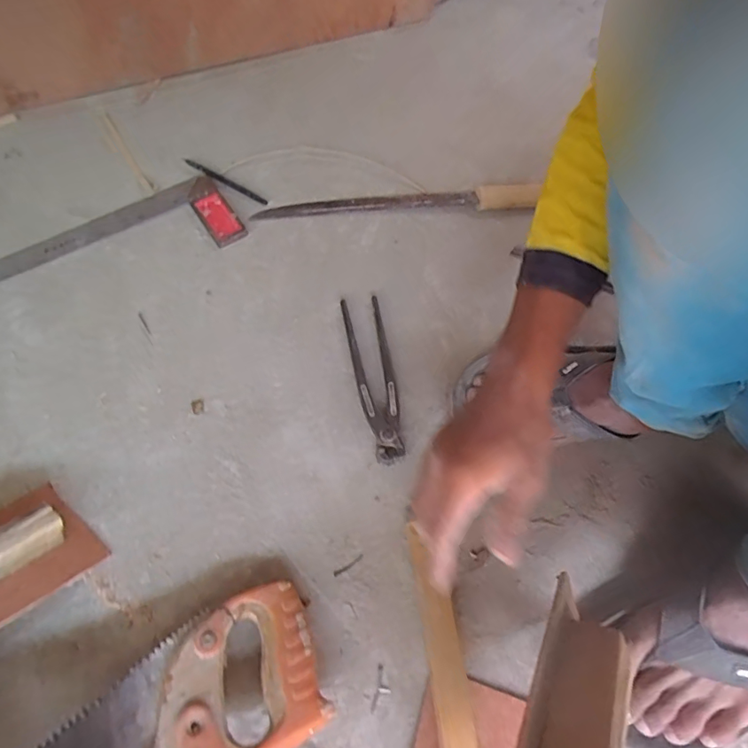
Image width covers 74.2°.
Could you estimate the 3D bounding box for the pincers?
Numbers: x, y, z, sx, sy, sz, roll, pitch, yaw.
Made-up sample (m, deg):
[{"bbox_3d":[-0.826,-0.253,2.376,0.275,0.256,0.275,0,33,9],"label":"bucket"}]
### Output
[{"bbox_3d":[0.001,0.000,0.516,0.042,0.016,0.189,-10,63,-6],"label":"pincers"}]

